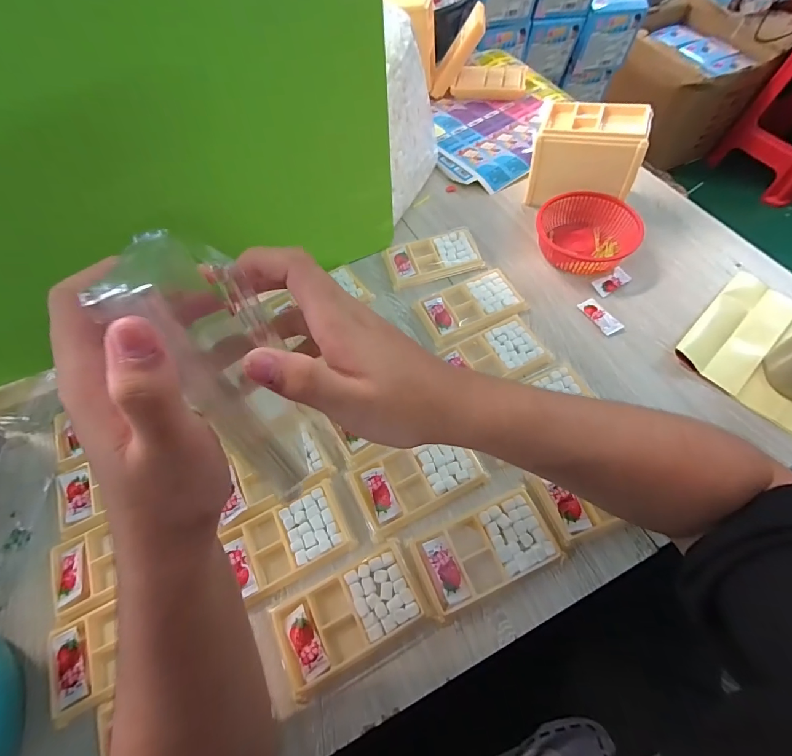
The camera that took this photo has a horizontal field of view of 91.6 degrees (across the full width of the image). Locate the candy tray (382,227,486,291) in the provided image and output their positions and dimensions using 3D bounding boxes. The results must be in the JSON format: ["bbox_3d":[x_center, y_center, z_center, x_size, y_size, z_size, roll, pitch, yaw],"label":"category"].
[{"bbox_3d":[0.054,-0.176,0.562,0.134,0.012,0.077,-13,61,-3],"label":"candy tray"}]

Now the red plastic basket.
[{"bbox_3d":[0.265,-0.202,0.540,0.134,0.043,0.118,32,68,19],"label":"red plastic basket"}]

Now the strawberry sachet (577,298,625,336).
[{"bbox_3d":[0.263,-0.080,0.496,0.025,0.008,0.056,-28,63,-11],"label":"strawberry sachet"}]

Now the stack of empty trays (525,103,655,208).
[{"bbox_3d":[0.271,-0.320,0.562,0.137,0.113,0.087,15,63,12],"label":"stack of empty trays"}]

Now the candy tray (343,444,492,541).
[{"bbox_3d":[0.023,0.107,0.411,0.133,0.016,0.075,-24,62,-9],"label":"candy tray"}]

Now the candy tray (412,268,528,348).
[{"bbox_3d":[0.099,-0.098,0.515,0.133,0.012,0.078,-21,62,-7],"label":"candy tray"}]

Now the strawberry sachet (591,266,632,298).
[{"bbox_3d":[0.292,-0.131,0.520,0.054,0.005,0.027,-30,63,-12],"label":"strawberry sachet"}]

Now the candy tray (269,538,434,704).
[{"bbox_3d":[-0.043,0.216,0.357,0.135,0.016,0.075,-28,63,-11],"label":"candy tray"}]

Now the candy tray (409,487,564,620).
[{"bbox_3d":[0.087,0.167,0.375,0.131,0.012,0.071,-23,62,-8],"label":"candy tray"}]

